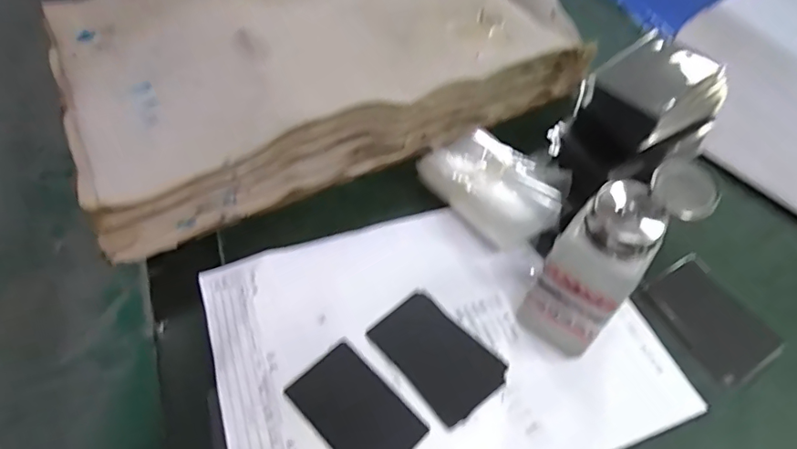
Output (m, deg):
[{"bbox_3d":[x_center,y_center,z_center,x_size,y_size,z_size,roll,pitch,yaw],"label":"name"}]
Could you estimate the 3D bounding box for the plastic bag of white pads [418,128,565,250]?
[{"bbox_3d":[0.075,-0.031,0.421,0.112,0.017,0.067,43,94,16],"label":"plastic bag of white pads"}]

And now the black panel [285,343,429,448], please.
[{"bbox_3d":[-0.027,0.119,0.328,0.082,0.005,0.050,39,61,24],"label":"black panel"}]

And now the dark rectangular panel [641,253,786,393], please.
[{"bbox_3d":[0.231,0.070,0.381,0.065,0.004,0.088,-27,63,-18],"label":"dark rectangular panel"}]

